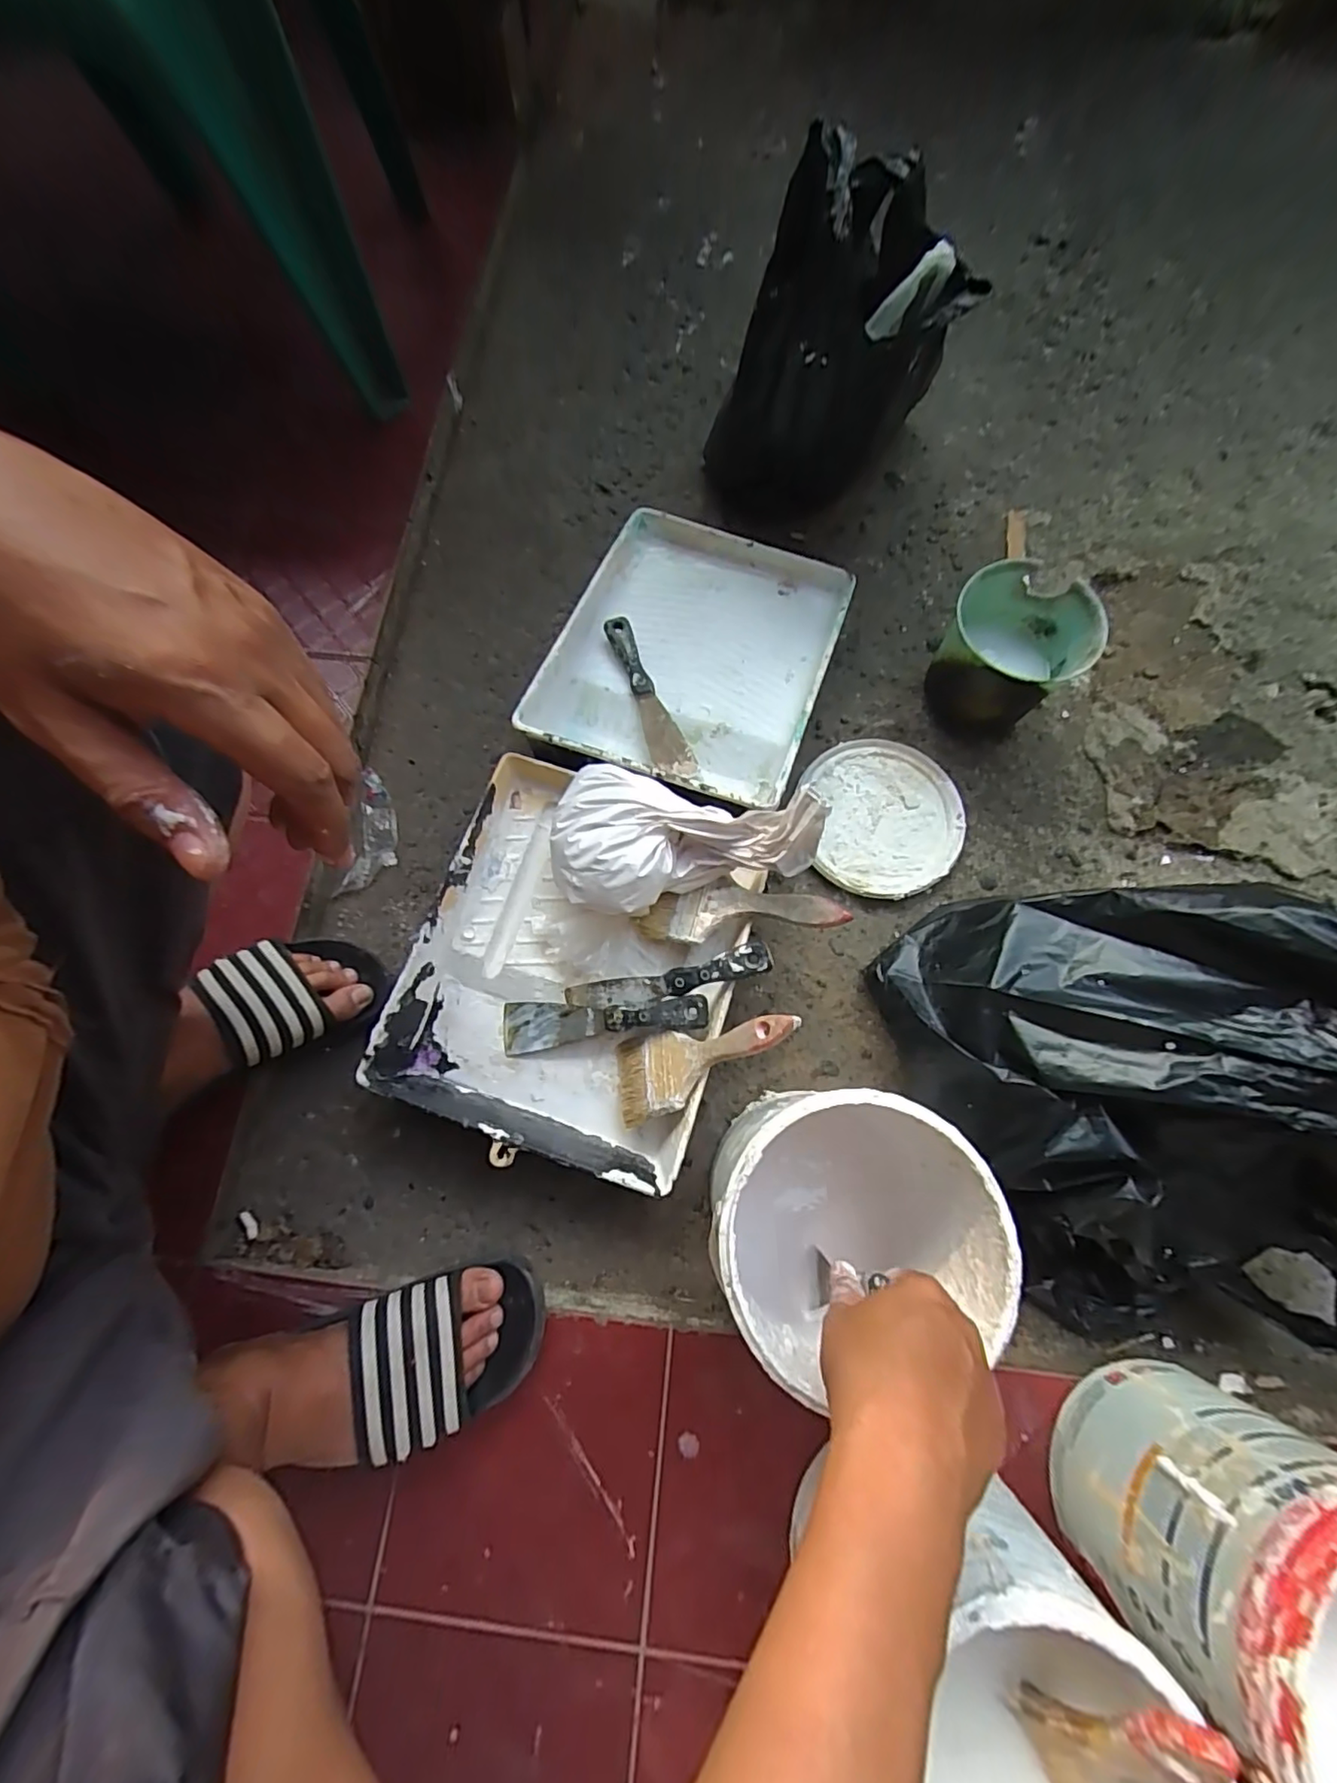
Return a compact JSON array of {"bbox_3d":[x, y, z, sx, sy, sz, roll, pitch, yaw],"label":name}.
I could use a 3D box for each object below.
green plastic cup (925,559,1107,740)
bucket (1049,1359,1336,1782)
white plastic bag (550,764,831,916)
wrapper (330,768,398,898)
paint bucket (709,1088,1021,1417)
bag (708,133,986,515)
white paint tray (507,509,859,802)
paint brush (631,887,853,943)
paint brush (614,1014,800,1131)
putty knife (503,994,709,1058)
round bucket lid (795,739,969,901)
[{"bbox_3d":[0.349,-0.246,0.630,0.136,0.124,0.130,0,72,-1],"label":"green plastic cup"},{"bbox_3d":[0.373,0.424,0.353,0.176,0.178,0.167,0,73,1],"label":"bucket"},{"bbox_3d":[0.011,-0.053,0.529,0.248,0.102,0.143,2,71,16],"label":"white plastic bag"},{"bbox_3d":[-0.324,-0.065,0.652,0.053,0.010,0.142,3,73,2],"label":"wrapper"},{"bbox_3d":[0.127,0.239,0.456,0.196,0.187,0.161,-14,73,-6],"label":"paint bucket"},{"bbox_3d":[0.164,-0.548,0.624,0.224,0.316,0.118,12,72,3],"label":"bag"},{"bbox_3d":[0.027,-0.275,0.671,0.297,0.077,0.375,20,73,5],"label":"white paint tray"},{"bbox_3d":[0.060,0.019,0.542,0.194,0.012,0.048,-5,70,23],"label":"paint brush"},{"bbox_3d":[0.025,0.143,0.507,0.192,0.025,0.070,-29,70,33],"label":"paint brush"},{"bbox_3d":[-0.064,0.122,0.558,0.205,0.011,0.046,-9,71,17],"label":"putty knife"},{"bbox_3d":[0.235,-0.082,0.644,0.163,0.011,0.179,-6,72,-3],"label":"round bucket lid"}]

